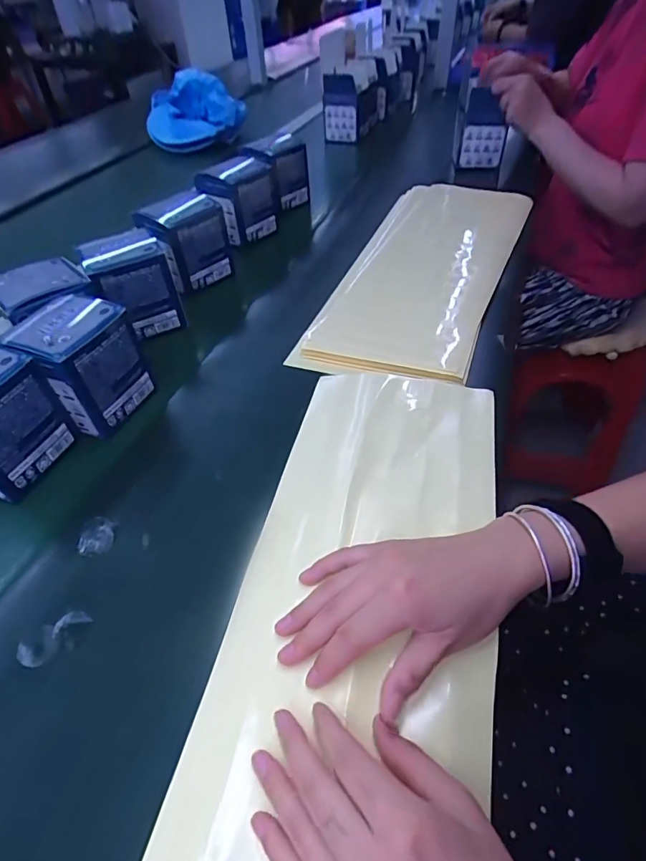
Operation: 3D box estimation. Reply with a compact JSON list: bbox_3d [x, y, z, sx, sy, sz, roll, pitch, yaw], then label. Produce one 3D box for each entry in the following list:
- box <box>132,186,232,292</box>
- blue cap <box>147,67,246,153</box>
[{"bbox_3d":[-0.176,-0.244,0.581,0.088,0.095,0.071,-36,55,-26],"label":"box"},{"bbox_3d":[-0.297,-0.713,1.011,0.157,0.111,0.231,-35,55,-25],"label":"blue cap"}]

